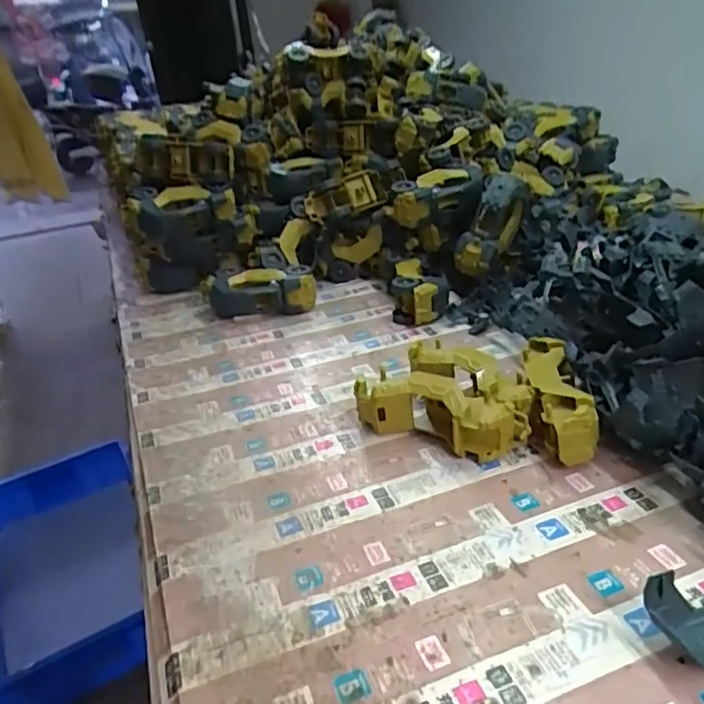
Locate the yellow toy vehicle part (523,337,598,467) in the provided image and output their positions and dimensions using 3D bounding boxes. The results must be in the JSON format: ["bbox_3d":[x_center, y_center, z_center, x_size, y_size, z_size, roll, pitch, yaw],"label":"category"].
[{"bbox_3d":[0.198,0.044,0.586,0.043,0.061,0.162,-2,26,6],"label":"yellow toy vehicle part"}]

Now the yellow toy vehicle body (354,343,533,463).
[{"bbox_3d":[0.105,0.047,0.613,0.165,0.057,0.119,13,31,32],"label":"yellow toy vehicle body"}]

